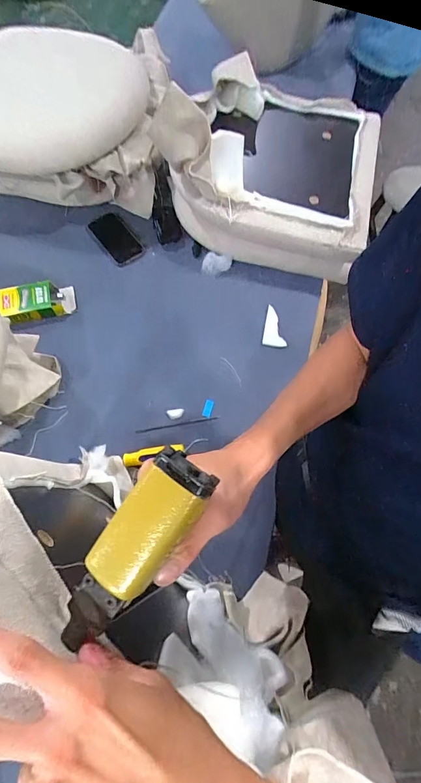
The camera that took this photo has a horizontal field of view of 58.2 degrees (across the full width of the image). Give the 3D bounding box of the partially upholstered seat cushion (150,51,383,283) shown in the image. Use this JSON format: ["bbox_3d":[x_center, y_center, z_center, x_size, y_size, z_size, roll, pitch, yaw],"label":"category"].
[{"bbox_3d":[0.129,-0.492,0.818,0.421,0.274,0.385,9,67,3],"label":"partially upholstered seat cushion"}]

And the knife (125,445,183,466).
[{"bbox_3d":[-0.106,0.118,0.710,0.112,0.031,0.027,-10,67,-6],"label":"knife"}]

